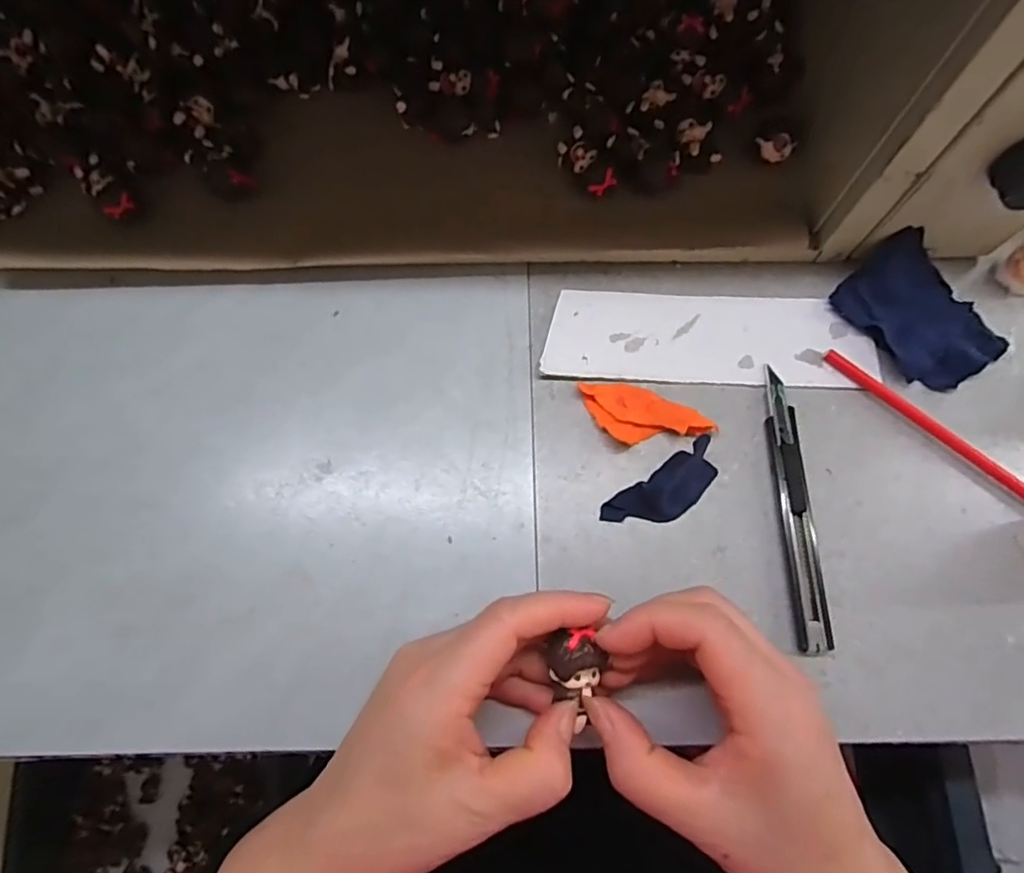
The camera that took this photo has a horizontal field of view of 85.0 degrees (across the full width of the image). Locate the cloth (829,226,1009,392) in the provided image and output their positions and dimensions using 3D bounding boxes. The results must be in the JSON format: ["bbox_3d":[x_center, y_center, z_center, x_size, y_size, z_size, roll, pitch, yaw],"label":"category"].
[{"bbox_3d":[0.227,-0.069,0.309,0.062,0.014,0.085,-38,82,-6],"label":"cloth"}]

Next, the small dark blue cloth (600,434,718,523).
[{"bbox_3d":[0.078,0.029,0.284,0.063,0.017,0.027,-33,74,-8],"label":"small dark blue cloth"}]

